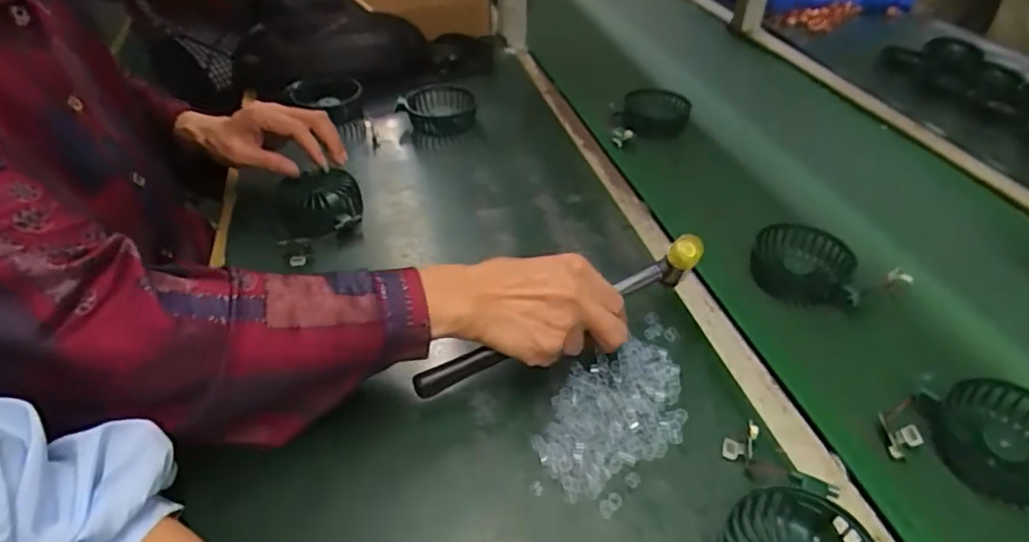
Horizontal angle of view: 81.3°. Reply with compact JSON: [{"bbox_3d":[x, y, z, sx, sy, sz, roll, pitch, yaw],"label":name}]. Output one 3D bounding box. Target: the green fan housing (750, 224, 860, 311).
[{"bbox_3d":[0.268,-0.006,0.568,0.098,0.038,0.080,16,43,18],"label":"green fan housing"}]

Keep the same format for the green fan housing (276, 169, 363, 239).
[{"bbox_3d":[-0.205,-0.071,0.628,0.083,0.037,0.086,-6,40,-8],"label":"green fan housing"}]

